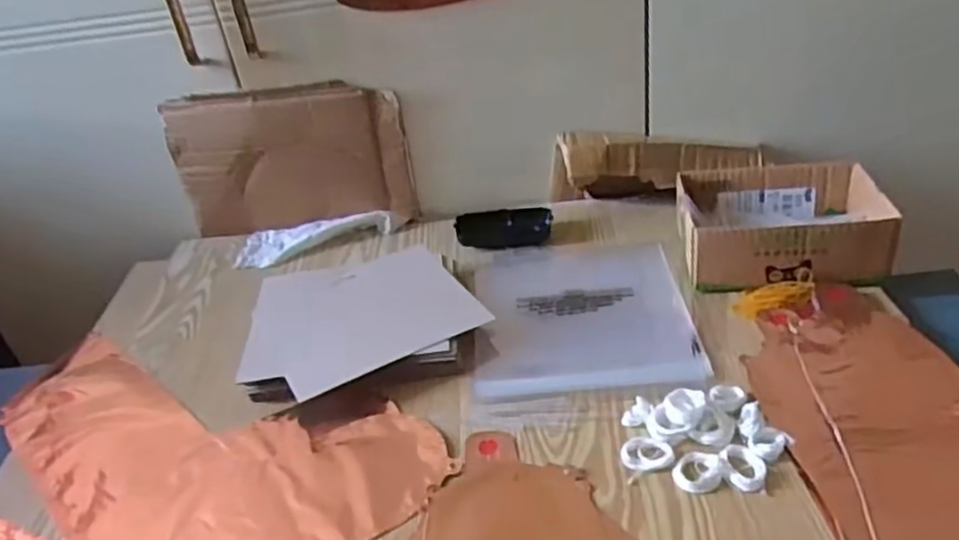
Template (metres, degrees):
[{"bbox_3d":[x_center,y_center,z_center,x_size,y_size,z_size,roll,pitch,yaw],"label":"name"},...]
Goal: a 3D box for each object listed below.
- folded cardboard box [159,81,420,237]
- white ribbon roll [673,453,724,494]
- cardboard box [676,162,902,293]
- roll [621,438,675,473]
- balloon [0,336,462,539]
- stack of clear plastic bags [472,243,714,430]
[{"bbox_3d":[-0.223,-0.129,0.852,0.275,0.175,0.024,-3,33,6],"label":"folded cardboard box"},{"bbox_3d":[0.157,0.145,0.511,0.034,0.006,0.031,-3,33,7],"label":"white ribbon roll"},{"bbox_3d":[0.296,-0.045,0.709,0.183,0.065,0.142,-1,33,9],"label":"cardboard box"},{"bbox_3d":[0.125,0.137,0.530,0.038,0.006,0.028,-1,33,10],"label":"roll"},{"bbox_3d":[-0.251,0.150,0.603,0.432,0.012,0.222,16,39,32],"label":"balloon"},{"bbox_3d":[0.096,0.045,0.683,0.198,0.012,0.267,-5,32,4],"label":"stack of clear plastic bags"}]

